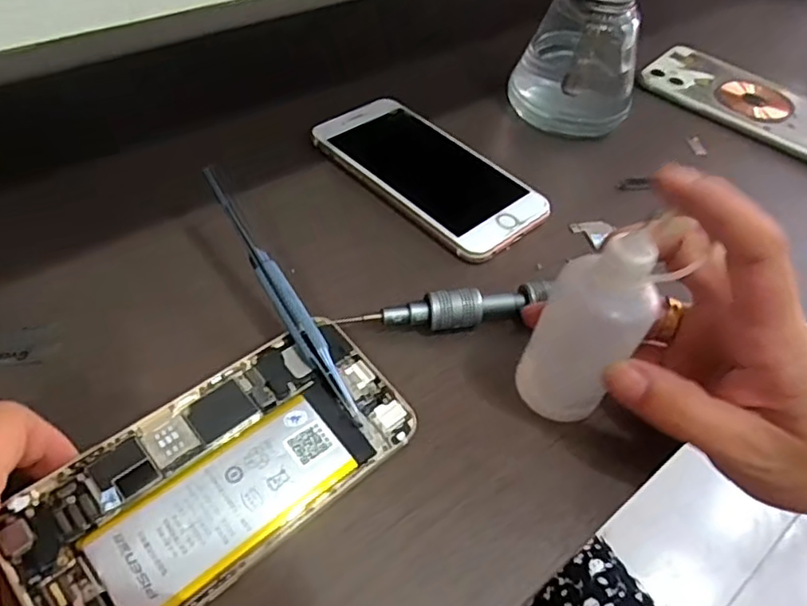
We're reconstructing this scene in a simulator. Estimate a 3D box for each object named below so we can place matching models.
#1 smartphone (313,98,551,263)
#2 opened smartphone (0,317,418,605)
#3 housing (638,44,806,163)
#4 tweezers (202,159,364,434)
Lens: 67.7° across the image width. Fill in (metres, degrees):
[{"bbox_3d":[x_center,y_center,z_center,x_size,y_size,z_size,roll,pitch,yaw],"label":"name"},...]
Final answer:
[{"bbox_3d":[0.014,-0.075,0.341,0.068,0.009,0.133,-34,61,-29],"label":"smartphone"},{"bbox_3d":[-0.063,0.058,0.215,0.135,0.009,0.066,-34,60,-29],"label":"opened smartphone"},{"bbox_3d":[0.246,-0.140,0.424,0.146,0.015,0.077,37,56,23],"label":"housing"},{"bbox_3d":[-0.052,-0.006,0.249,0.010,0.004,0.126,-26,74,-25],"label":"tweezers"}]

